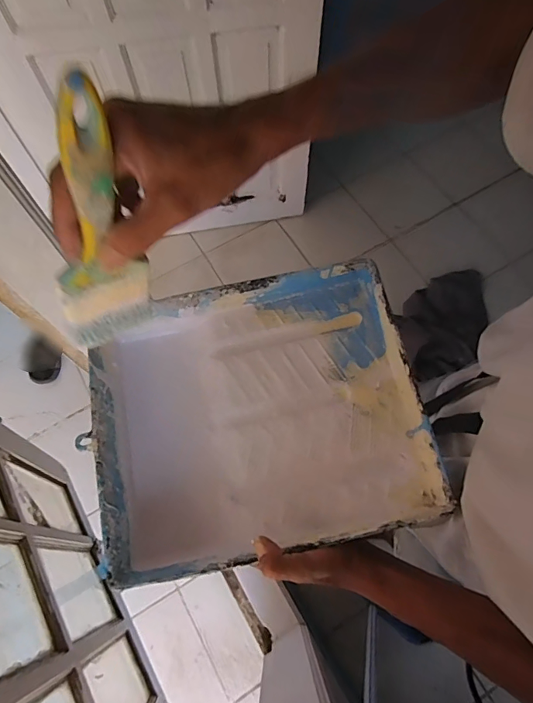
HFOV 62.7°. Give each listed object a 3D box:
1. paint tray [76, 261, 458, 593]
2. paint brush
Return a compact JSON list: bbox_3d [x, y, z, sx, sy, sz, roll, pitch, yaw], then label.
[{"bbox_3d":[-0.010,0.067,0.493,0.341,0.066,0.288,-12,68,-4],"label":"paint tray"},{"bbox_3d":[-0.103,-0.067,0.266,0.060,0.190,0.014,-33,71,-27],"label":"paint brush"}]

